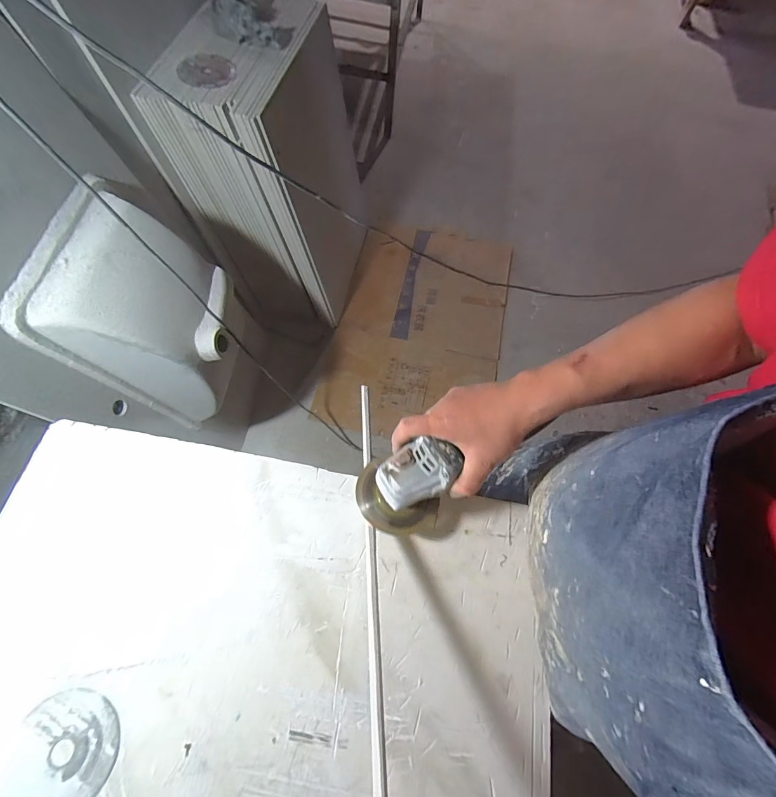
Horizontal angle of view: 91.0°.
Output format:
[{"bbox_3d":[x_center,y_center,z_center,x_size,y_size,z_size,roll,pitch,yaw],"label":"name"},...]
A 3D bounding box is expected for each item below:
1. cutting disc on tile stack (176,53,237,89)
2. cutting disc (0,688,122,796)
[{"bbox_3d":[-0.409,-0.748,0.869,0.114,0.009,0.131,22,67,0],"label":"cutting disc on tile stack"},{"bbox_3d":[-0.298,0.324,0.350,0.093,0.004,0.090,1,65,-3],"label":"cutting disc"}]

